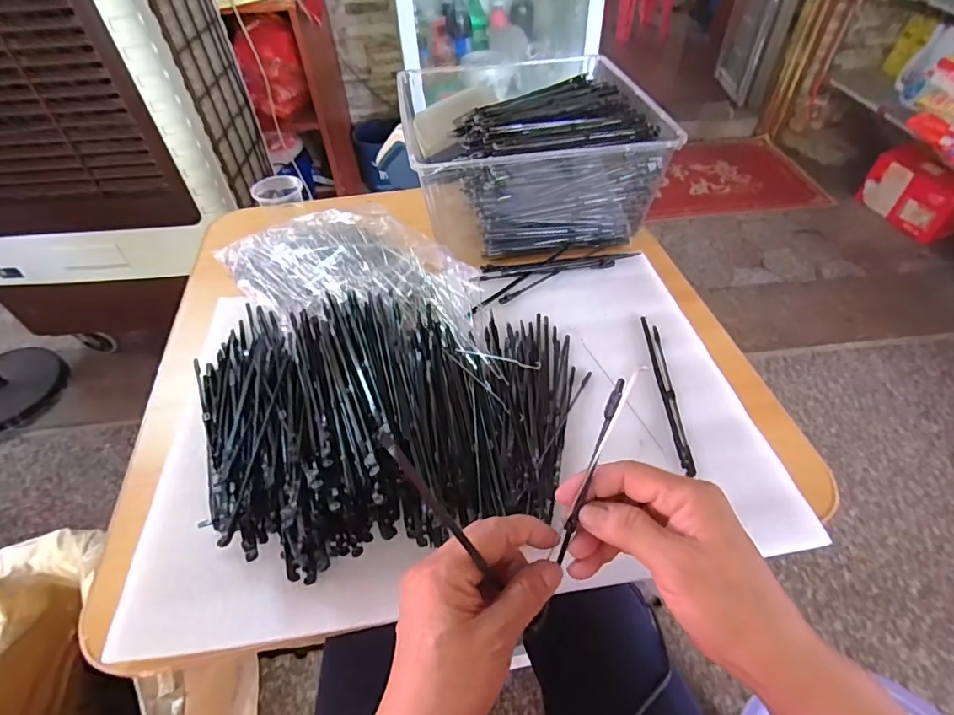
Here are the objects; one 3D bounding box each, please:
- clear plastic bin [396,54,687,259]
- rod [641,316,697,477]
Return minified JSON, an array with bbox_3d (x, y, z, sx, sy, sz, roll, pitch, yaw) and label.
[{"bbox_3d":[0.065,-0.257,0.644,0.289,0.131,0.252,-9,48,-6],"label":"clear plastic bin"},{"bbox_3d":[0.178,0.026,0.465,0.013,0.009,0.182,1,49,2],"label":"rod"}]

